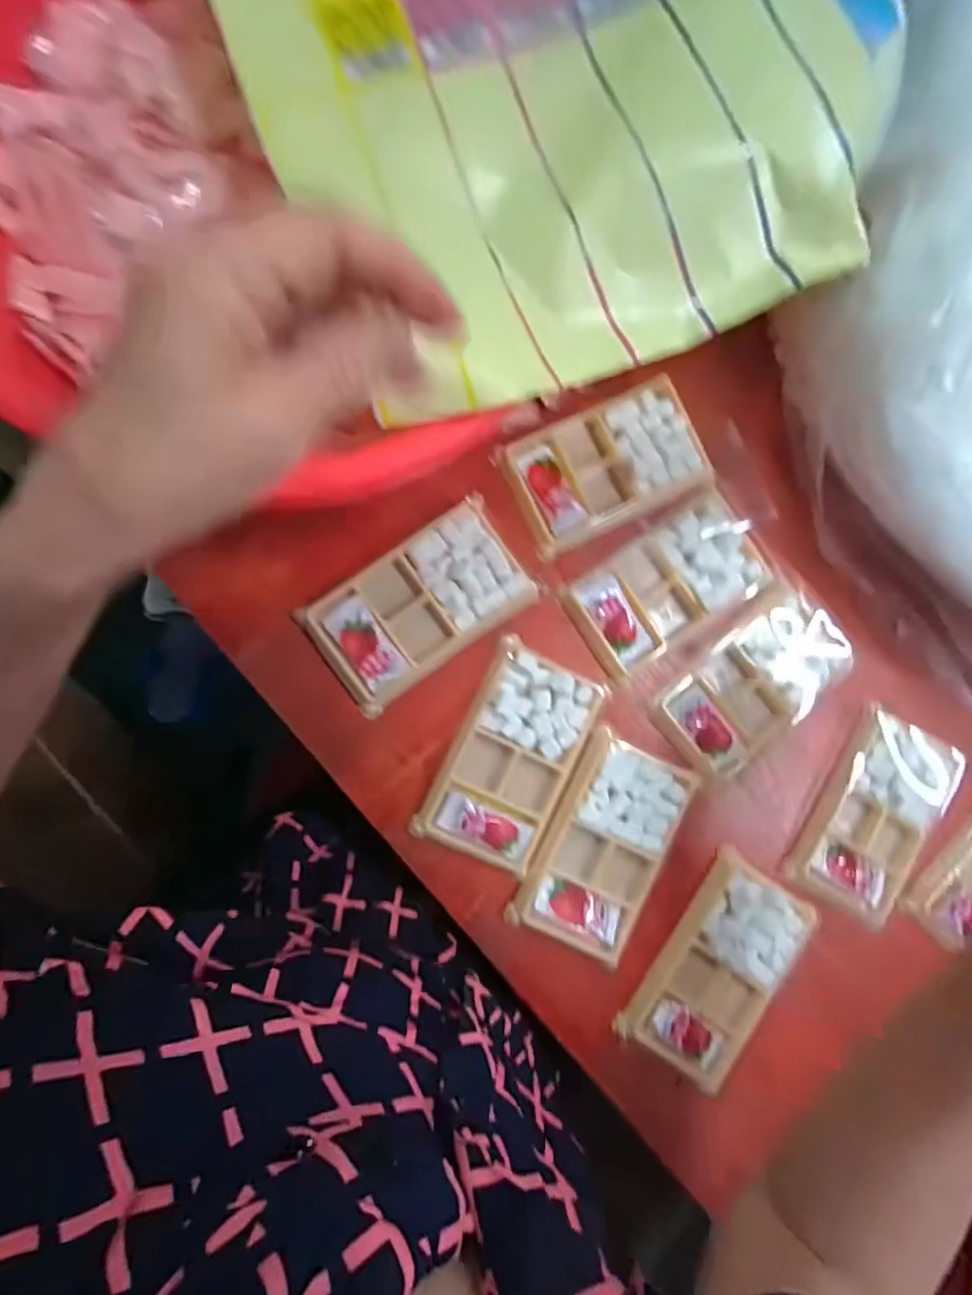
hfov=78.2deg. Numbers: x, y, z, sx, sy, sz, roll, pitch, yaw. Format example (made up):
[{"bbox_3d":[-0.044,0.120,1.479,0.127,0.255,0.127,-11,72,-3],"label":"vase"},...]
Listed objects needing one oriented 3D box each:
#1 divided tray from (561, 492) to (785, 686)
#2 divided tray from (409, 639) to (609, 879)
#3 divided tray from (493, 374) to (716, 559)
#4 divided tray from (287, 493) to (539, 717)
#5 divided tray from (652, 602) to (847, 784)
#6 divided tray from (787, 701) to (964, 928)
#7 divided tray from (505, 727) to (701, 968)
[{"bbox_3d":[0.125,-0.040,0.396,0.135,0.011,0.074,-31,92,-8],"label":"divided tray"},{"bbox_3d":[0.019,0.071,0.374,0.076,0.012,0.129,27,84,-6],"label":"divided tray"},{"bbox_3d":[0.082,-0.121,0.399,0.130,0.017,0.079,-25,91,-8],"label":"divided tray"},{"bbox_3d":[-0.042,-0.026,0.379,0.135,0.019,0.074,-35,92,-8],"label":"divided tray"},{"bbox_3d":[0.182,0.027,0.399,0.131,0.011,0.074,-37,93,-8],"label":"divided tray"},{"bbox_3d":[0.272,0.114,0.408,0.080,0.021,0.134,26,84,-6],"label":"divided tray"},{"bbox_3d":[0.077,0.128,0.381,0.074,0.012,0.131,29,84,-6],"label":"divided tray"}]

